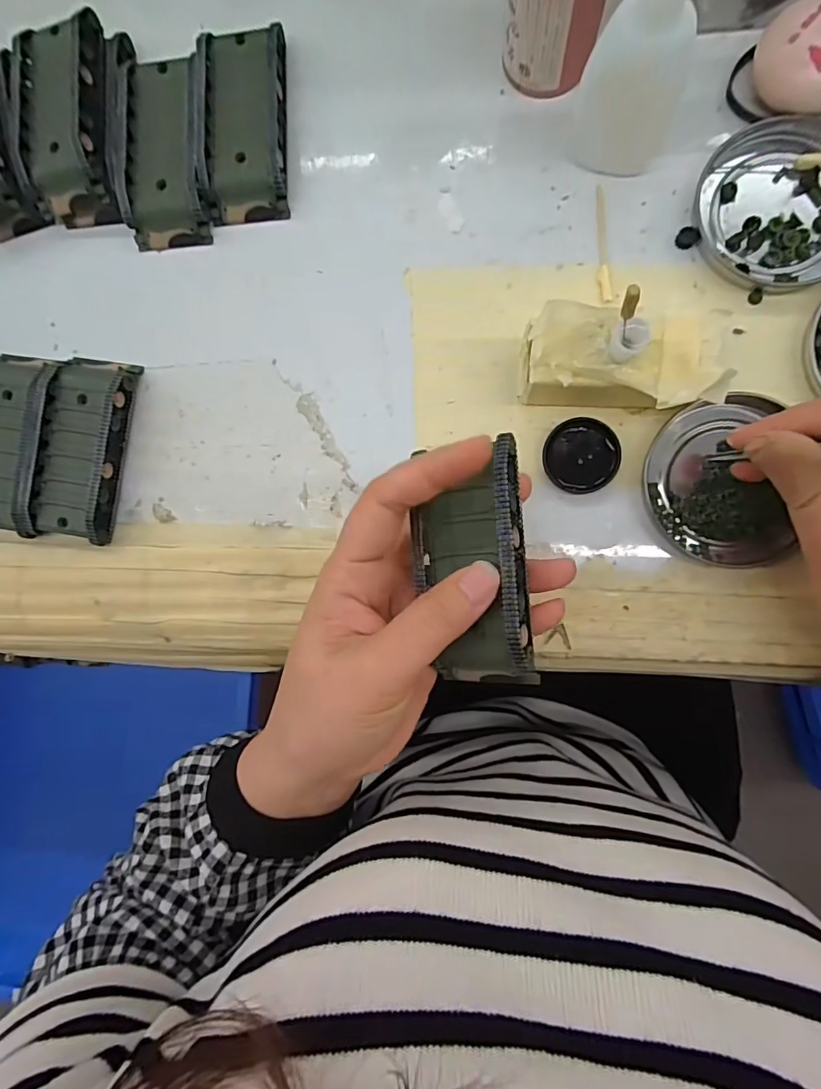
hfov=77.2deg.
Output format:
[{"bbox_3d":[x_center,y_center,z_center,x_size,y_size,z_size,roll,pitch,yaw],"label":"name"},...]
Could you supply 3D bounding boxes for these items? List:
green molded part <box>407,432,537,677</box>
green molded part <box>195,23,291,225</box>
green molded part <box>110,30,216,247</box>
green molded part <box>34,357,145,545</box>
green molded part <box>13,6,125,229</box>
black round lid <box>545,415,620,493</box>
[{"bbox_3d":[0.027,0.009,0.206,0.041,0.023,0.096,-8,90,42],"label":"green molded part"},{"bbox_3d":[-0.087,-0.222,0.271,0.042,0.020,0.093,-2,88,6],"label":"green molded part"},{"bbox_3d":[-0.132,-0.219,0.276,0.049,0.022,0.110,-3,88,6],"label":"green molded part"},{"bbox_3d":[-0.174,-0.052,0.274,0.038,0.022,0.096,10,89,7],"label":"green molded part"},{"bbox_3d":[-0.183,-0.227,0.277,0.049,0.030,0.097,-6,88,6],"label":"green molded part"},{"bbox_3d":[0.083,-0.043,0.251,0.035,0.007,0.035,0,88,6],"label":"black round lid"}]

